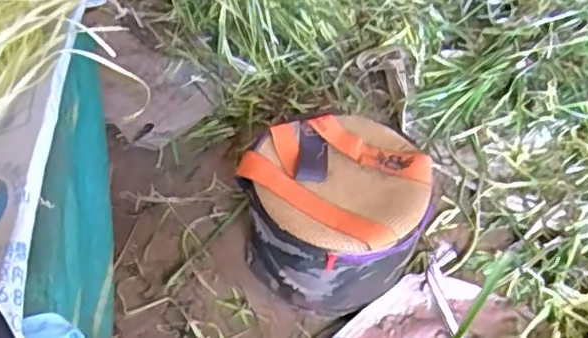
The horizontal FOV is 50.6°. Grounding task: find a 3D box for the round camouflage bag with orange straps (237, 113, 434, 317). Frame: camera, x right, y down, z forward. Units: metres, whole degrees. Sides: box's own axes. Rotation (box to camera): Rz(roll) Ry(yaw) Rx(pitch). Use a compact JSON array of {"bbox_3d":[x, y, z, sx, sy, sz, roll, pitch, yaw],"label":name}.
[{"bbox_3d":[0.057,0.061,0.850,0.208,0.171,0.218,3,47,-3],"label":"round camouflage bag with orange straps"}]

